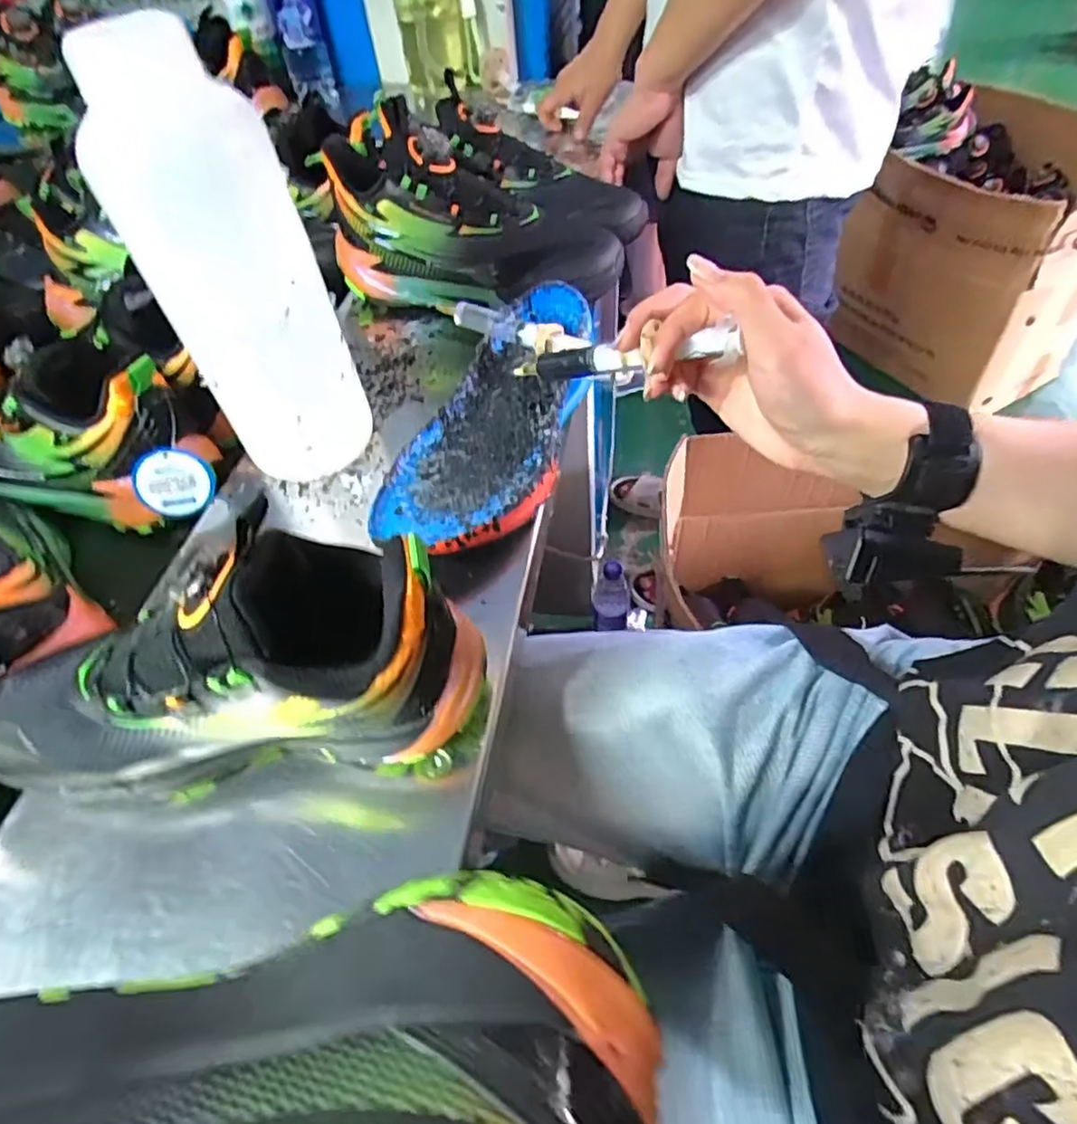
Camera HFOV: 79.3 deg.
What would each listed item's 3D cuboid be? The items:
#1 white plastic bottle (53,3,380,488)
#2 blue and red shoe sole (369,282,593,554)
[{"bbox_3d":[-0.170,-0.151,0.386,0.074,0.244,0.066,10,53,13],"label":"white plastic bottle"},{"bbox_3d":[-0.020,-0.100,0.462,0.101,0.041,0.266,18,56,19],"label":"blue and red shoe sole"}]

